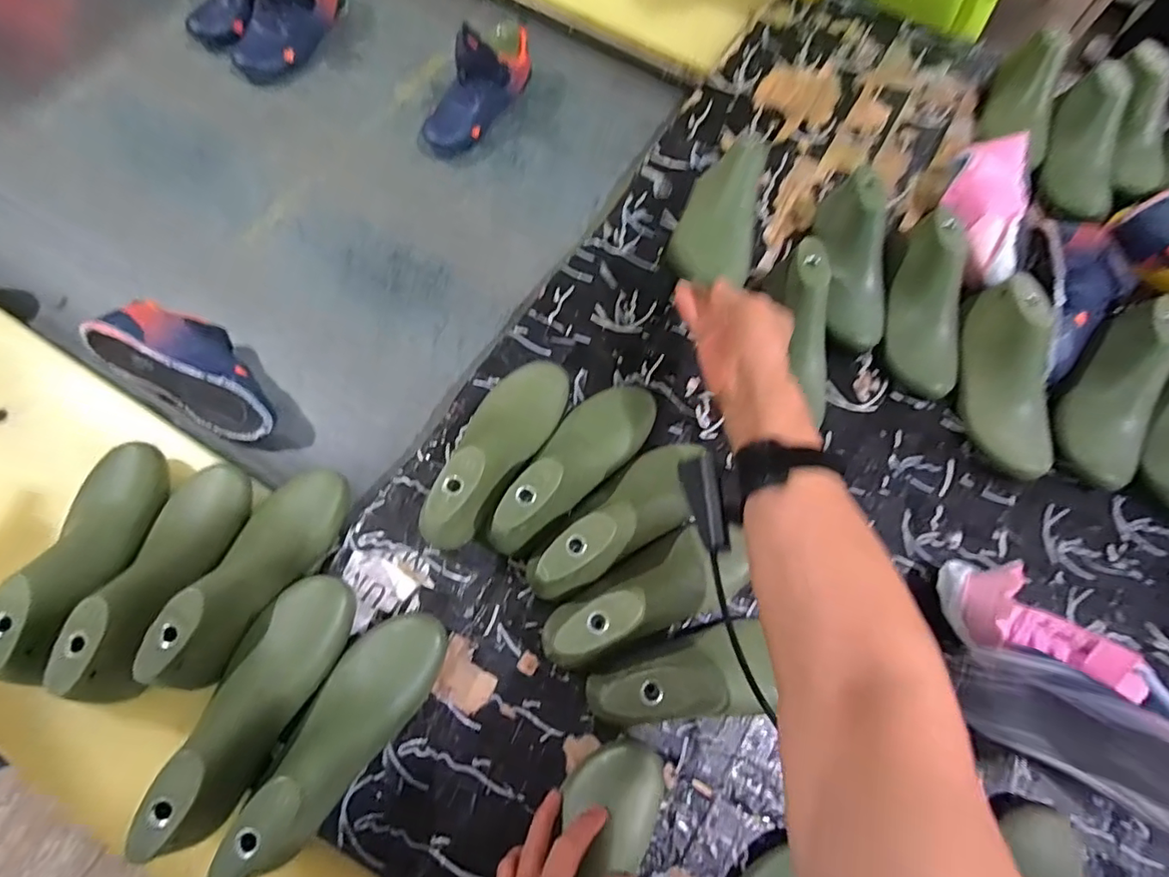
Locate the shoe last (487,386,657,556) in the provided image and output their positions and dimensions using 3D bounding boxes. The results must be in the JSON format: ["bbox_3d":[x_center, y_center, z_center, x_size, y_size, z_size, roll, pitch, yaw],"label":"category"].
[{"bbox_3d":[-0.010,0.023,0.504,0.071,0.086,0.205,36,57,14],"label":"shoe last"}]

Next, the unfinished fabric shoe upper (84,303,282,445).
[{"bbox_3d":[-0.399,-0.074,0.574,0.189,0.075,0.093,31,70,7],"label":"unfinished fabric shoe upper"}]

